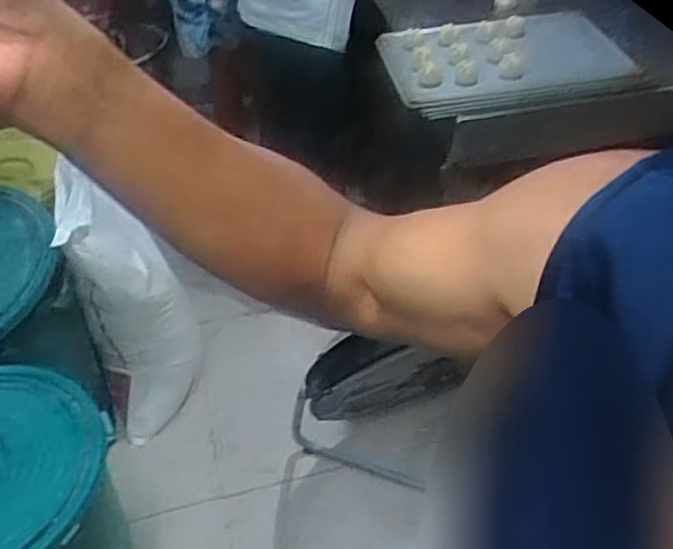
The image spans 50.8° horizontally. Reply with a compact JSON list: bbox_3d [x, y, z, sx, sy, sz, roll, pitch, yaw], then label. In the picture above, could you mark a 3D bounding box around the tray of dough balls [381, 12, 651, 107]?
[{"bbox_3d":[0.340,-0.448,1.446,0.477,0.057,0.281,-13,40,-11],"label":"tray of dough balls"}]

